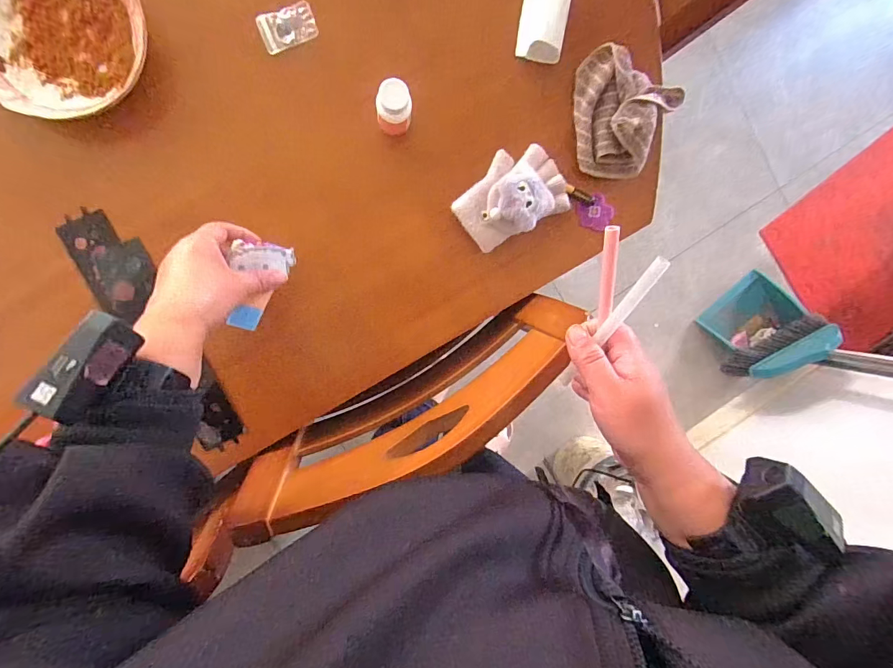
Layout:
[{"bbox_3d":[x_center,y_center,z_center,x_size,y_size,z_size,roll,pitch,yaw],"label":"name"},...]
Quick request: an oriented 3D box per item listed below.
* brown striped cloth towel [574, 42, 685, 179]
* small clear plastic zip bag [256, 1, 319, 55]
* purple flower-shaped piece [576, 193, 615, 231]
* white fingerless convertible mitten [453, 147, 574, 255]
[{"bbox_3d":[0.193,-0.250,0.481,0.112,0.045,0.120,27,92,-8],"label":"brown striped cloth towel"},{"bbox_3d":[-0.170,-0.328,0.449,0.059,0.004,0.035,-24,97,-3],"label":"small clear plastic zip bag"},{"bbox_3d":[0.181,-0.146,0.511,0.040,0.009,0.042,0,93,0],"label":"purple flower-shaped piece"},{"bbox_3d":[0.074,-0.159,0.478,0.126,0.046,0.088,-28,98,-2],"label":"white fingerless convertible mitten"}]

